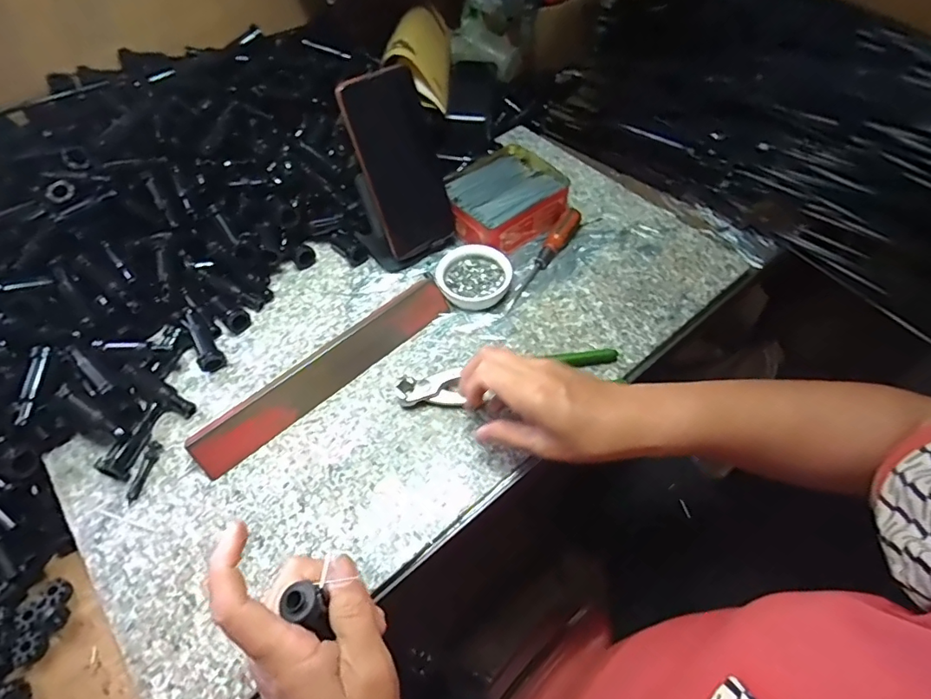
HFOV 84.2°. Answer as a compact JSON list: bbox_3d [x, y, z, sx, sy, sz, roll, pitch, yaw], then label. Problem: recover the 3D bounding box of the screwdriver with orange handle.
[{"bbox_3d":[0.083,-0.094,0.537,0.024,0.025,0.141,24,60,18],"label":"screwdriver with orange handle"}]

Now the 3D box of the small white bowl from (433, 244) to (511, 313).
[{"bbox_3d":[0.008,-0.073,0.520,0.074,0.023,0.066,19,58,15],"label":"small white bowl"}]

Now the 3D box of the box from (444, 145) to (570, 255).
[{"bbox_3d":[0.041,-0.164,0.573,0.128,0.045,0.109,-34,61,-19],"label":"box"}]

